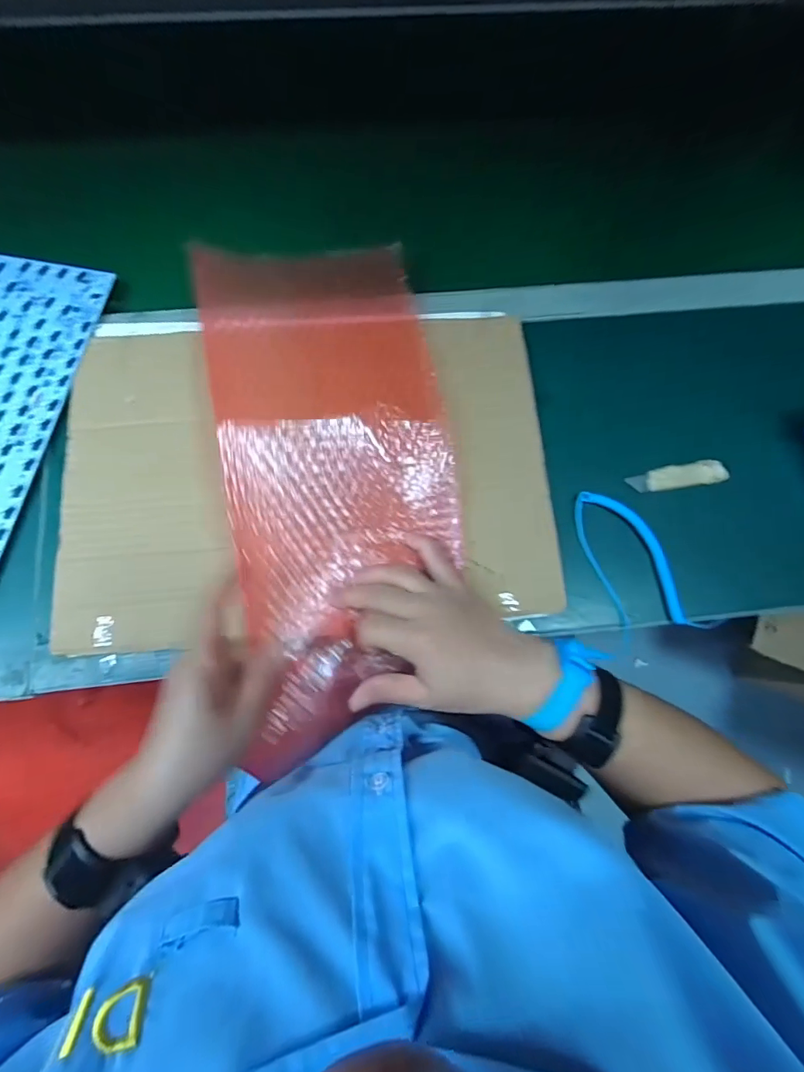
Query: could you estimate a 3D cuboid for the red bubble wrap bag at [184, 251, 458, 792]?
[{"bbox_3d":[-0.044,-0.035,0.372,0.180,0.023,0.374,-6,90,-22],"label":"red bubble wrap bag"}]

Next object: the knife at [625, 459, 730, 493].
[{"bbox_3d":[0.250,-0.053,0.423,0.081,0.017,0.022,-7,76,-4],"label":"knife"}]

